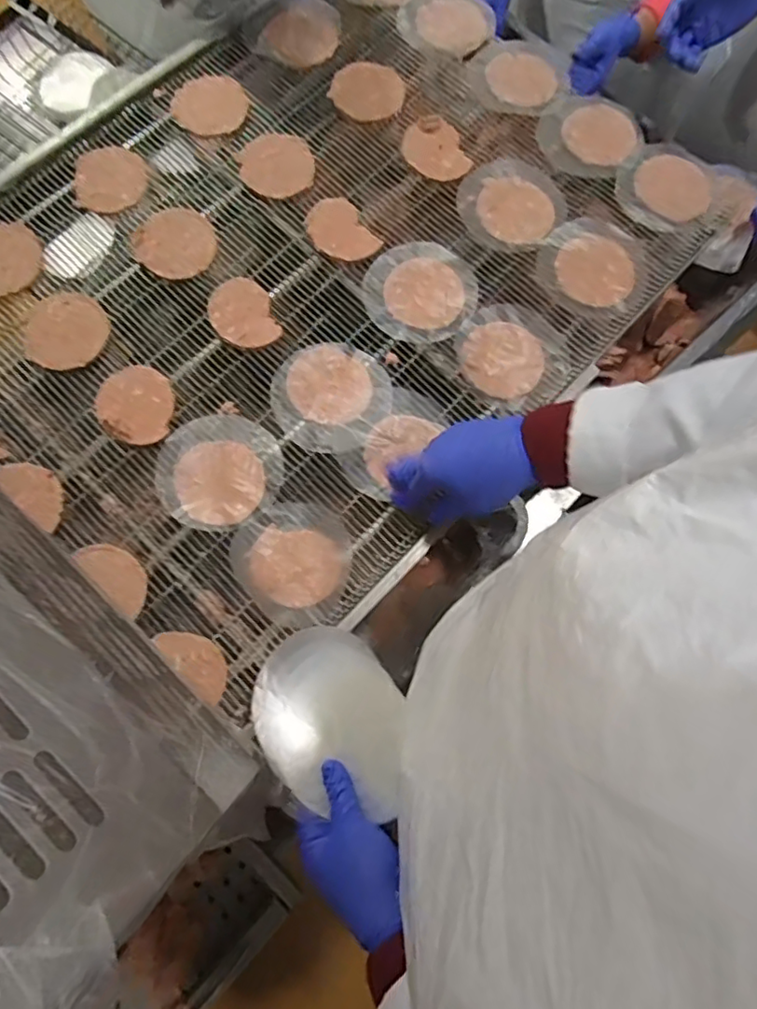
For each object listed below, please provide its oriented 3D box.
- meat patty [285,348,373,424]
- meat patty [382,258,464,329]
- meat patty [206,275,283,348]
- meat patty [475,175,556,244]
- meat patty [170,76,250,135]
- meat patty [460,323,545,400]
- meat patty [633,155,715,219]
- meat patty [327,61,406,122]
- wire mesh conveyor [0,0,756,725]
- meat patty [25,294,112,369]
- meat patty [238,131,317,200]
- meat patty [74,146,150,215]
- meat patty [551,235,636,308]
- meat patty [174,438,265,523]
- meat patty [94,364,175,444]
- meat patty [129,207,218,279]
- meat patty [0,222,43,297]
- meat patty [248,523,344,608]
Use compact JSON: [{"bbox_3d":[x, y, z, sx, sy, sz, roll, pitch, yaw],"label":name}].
[{"bbox_3d":[-0.051,-0.124,0.624,0.085,0.006,0.082,1,75,-2],"label":"meat patty"},{"bbox_3d":[0.051,-0.233,0.654,0.085,0.004,0.081,1,75,-2],"label":"meat patty"},{"bbox_3d":[-0.147,-0.206,0.644,0.067,0.004,0.087,-18,76,-7],"label":"meat patty"},{"bbox_3d":[0.157,-0.336,0.682,0.086,0.005,0.083,1,75,-2],"label":"meat patty"},{"bbox_3d":[-0.200,-0.480,0.715,0.088,0.009,0.091,1,75,-2],"label":"meat patty"},{"bbox_3d":[0.133,-0.155,0.635,0.085,0.007,0.081,1,75,-2],"label":"meat patty"},{"bbox_3d":[0.347,-0.374,0.696,0.095,0.008,0.088,1,75,-2],"label":"meat patty"},{"bbox_3d":[-0.012,-0.503,0.726,0.088,0.006,0.088,1,75,-2],"label":"meat patty"},{"bbox_3d":[-0.069,-0.283,0.667,0.609,0.025,0.789,43,78,9],"label":"wire mesh conveyor"},{"bbox_3d":[-0.328,-0.182,0.627,0.082,0.004,0.085,1,75,-2],"label":"meat patty"},{"bbox_3d":[-0.117,-0.393,0.691,0.083,0.007,0.082,-2,75,-3],"label":"meat patty"},{"bbox_3d":[-0.303,-0.370,0.678,0.082,0.004,0.089,-9,75,-4],"label":"meat patty"},{"bbox_3d":[0.241,-0.260,0.664,0.087,0.006,0.083,1,75,-2],"label":"meat patty"},{"bbox_3d":[-0.157,-0.023,0.591,0.084,0.011,0.084,1,75,-2],"label":"meat patty"},{"bbox_3d":[-0.247,-0.102,0.608,0.073,0.012,0.082,-18,76,-7],"label":"meat patty"},{"bbox_3d":[-0.223,-0.290,0.660,0.090,0.005,0.086,1,75,-2],"label":"meat patty"},{"bbox_3d":[-0.410,-0.265,0.646,0.086,0.004,0.089,1,75,-2],"label":"meat patty"},{"bbox_3d":[-0.080,0.059,0.574,0.086,0.008,0.072,11,75,1],"label":"meat patty"}]

